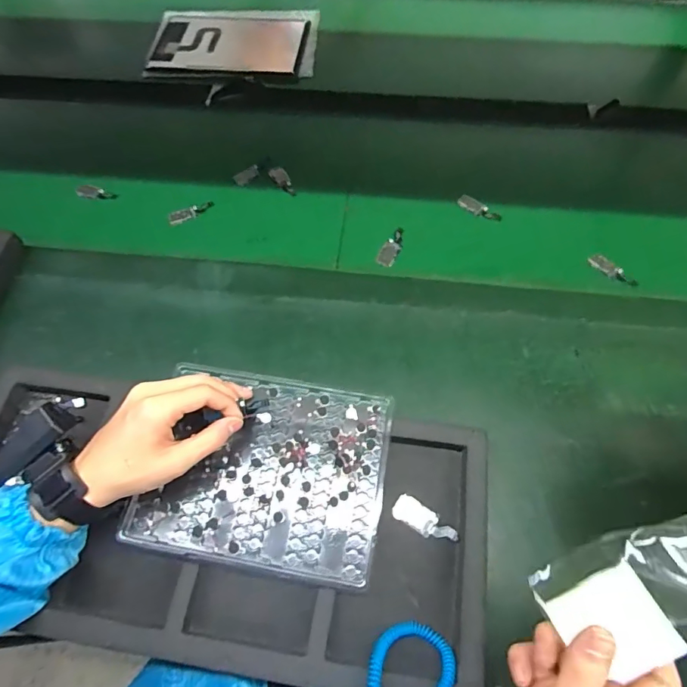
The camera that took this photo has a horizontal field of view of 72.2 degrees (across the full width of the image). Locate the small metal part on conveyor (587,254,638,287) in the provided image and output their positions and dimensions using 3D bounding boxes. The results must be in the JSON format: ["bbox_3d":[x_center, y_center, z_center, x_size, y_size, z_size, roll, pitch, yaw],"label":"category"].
[{"bbox_3d":[0.326,-0.089,0.568,0.060,0.005,0.022,33,65,19],"label":"small metal part on conveyor"}]

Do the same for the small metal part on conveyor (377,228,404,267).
[{"bbox_3d":[0.062,-0.121,0.591,0.023,0.007,0.060,24,65,14],"label":"small metal part on conveyor"}]

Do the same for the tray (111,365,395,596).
[{"bbox_3d":[-0.070,0.113,0.429,0.209,0.021,0.166,9,60,6],"label":"tray"}]

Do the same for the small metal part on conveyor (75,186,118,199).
[{"bbox_3d":[-0.342,-0.208,0.653,0.058,0.005,0.020,9,60,6],"label":"small metal part on conveyor"}]

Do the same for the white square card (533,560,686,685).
[{"bbox_3d":[0.162,0.172,0.288,0.061,0.005,0.052,-34,44,14],"label":"white square card"}]

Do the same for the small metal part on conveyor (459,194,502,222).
[{"bbox_3d":[0.180,-0.177,0.622,0.059,0.006,0.021,31,64,18],"label":"small metal part on conveyor"}]

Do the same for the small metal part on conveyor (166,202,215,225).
[{"bbox_3d":[-0.202,-0.174,0.626,0.062,0.006,0.022,-22,63,-10],"label":"small metal part on conveyor"}]

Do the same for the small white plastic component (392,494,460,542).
[{"bbox_3d":[0.073,0.160,0.422,0.060,0.004,0.024,31,67,17],"label":"small white plastic component"}]

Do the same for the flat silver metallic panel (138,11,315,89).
[{"bbox_3d":[-0.187,-0.514,0.806,0.276,0.015,0.206,1,63,3],"label":"flat silver metallic panel"}]

